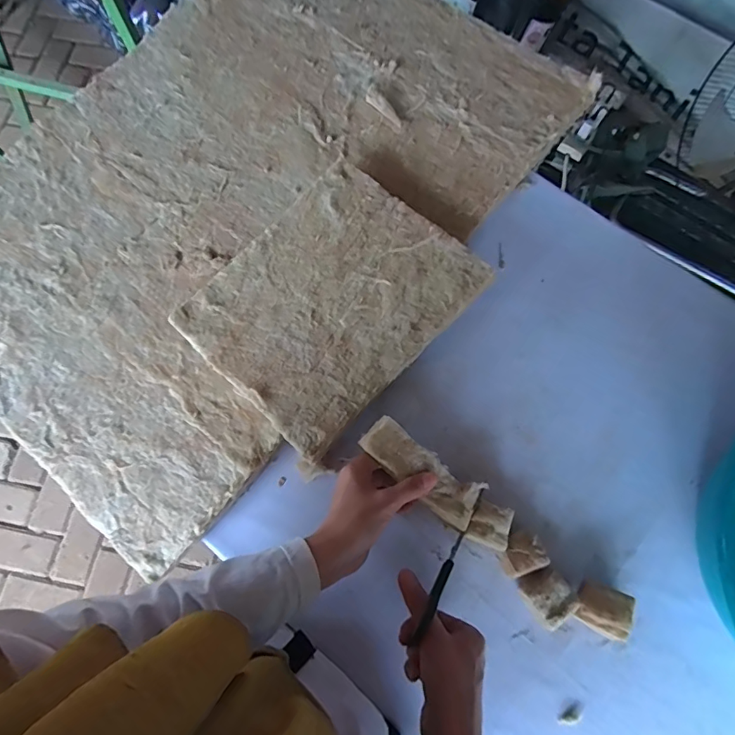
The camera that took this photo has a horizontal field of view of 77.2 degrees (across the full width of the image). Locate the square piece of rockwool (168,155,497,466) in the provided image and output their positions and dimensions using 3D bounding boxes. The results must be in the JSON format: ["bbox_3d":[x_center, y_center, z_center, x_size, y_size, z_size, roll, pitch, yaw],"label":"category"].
[{"bbox_3d":[-0.037,-0.074,0.511,0.221,0.032,0.279,42,75,12],"label":"square piece of rockwool"}]

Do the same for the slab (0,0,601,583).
[{"bbox_3d":[-0.154,-0.251,0.586,0.555,0.039,0.800,40,77,9],"label":"slab"}]

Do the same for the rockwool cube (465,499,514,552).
[{"bbox_3d":[0.122,0.161,0.471,0.041,0.039,0.046,20,75,7],"label":"rockwool cube"}]

